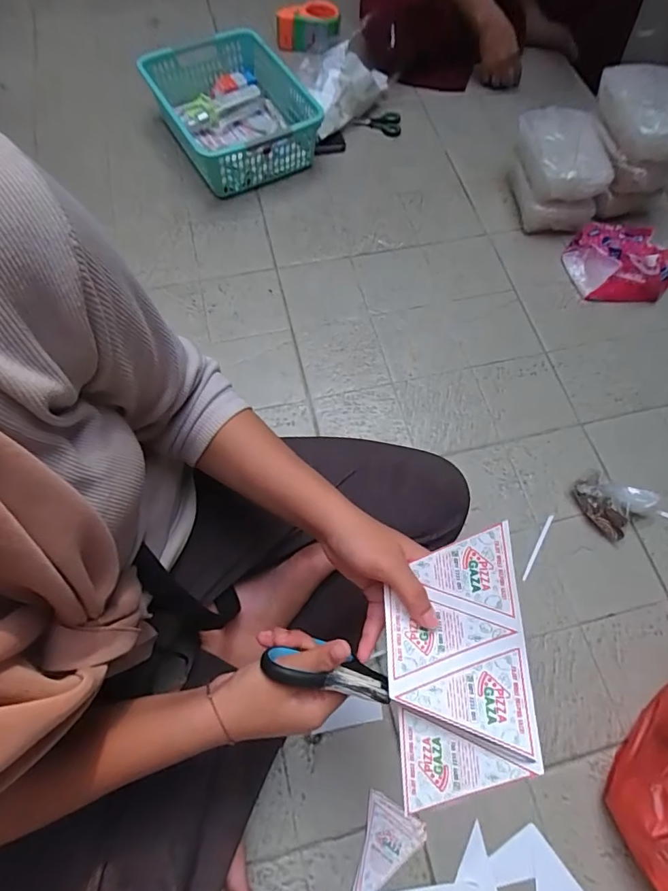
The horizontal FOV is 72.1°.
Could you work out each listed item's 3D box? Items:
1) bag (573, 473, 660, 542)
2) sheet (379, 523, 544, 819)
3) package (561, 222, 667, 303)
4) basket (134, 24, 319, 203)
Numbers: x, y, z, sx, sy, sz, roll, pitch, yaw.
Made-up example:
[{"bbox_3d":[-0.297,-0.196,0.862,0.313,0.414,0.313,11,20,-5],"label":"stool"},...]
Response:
[{"bbox_3d":[0.383,0.077,0.635,0.069,0.053,0.084,-36,73,-16],"label":"bag"},{"bbox_3d":[0.083,0.148,0.309,0.091,0.016,0.169,-9,79,19],"label":"sheet"},{"bbox_3d":[0.500,-0.337,0.801,0.163,0.071,0.150,-1,67,-2],"label":"package"},{"bbox_3d":[-0.208,-0.662,0.895,0.241,0.104,0.380,-32,72,-15],"label":"basket"}]

